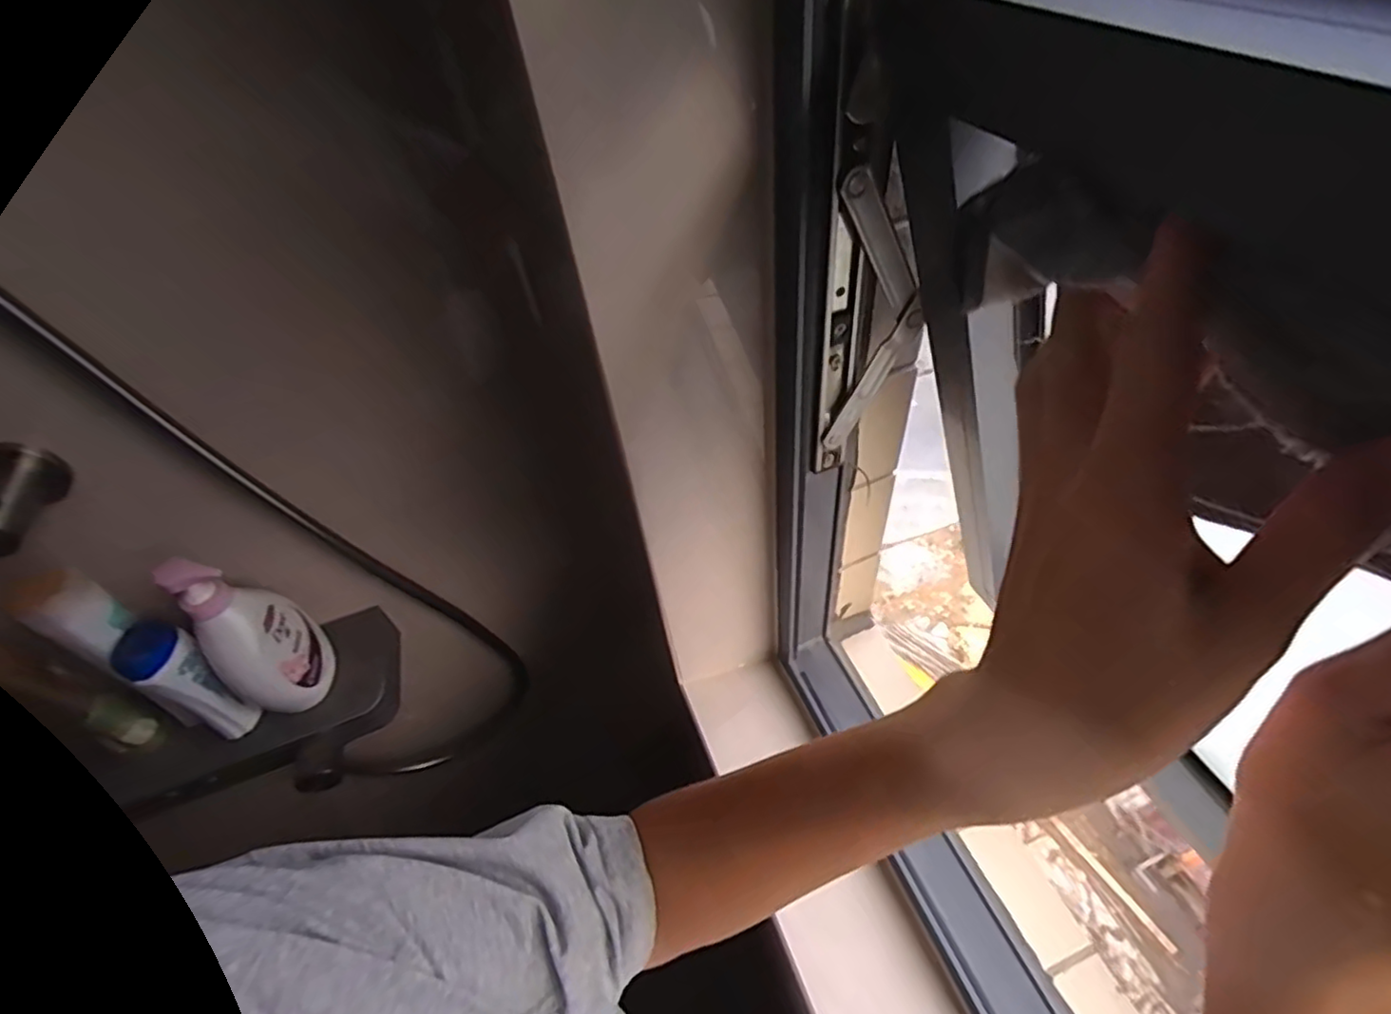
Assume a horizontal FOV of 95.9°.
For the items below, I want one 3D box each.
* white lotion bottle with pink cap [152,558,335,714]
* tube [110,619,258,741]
[{"bbox_3d":[-0.425,0.122,0.601,0.058,0.201,0.090,24,55,26],"label":"white lotion bottle with pink cap"},{"bbox_3d":[-0.484,0.170,0.607,0.049,0.142,0.051,20,53,23],"label":"tube"}]

